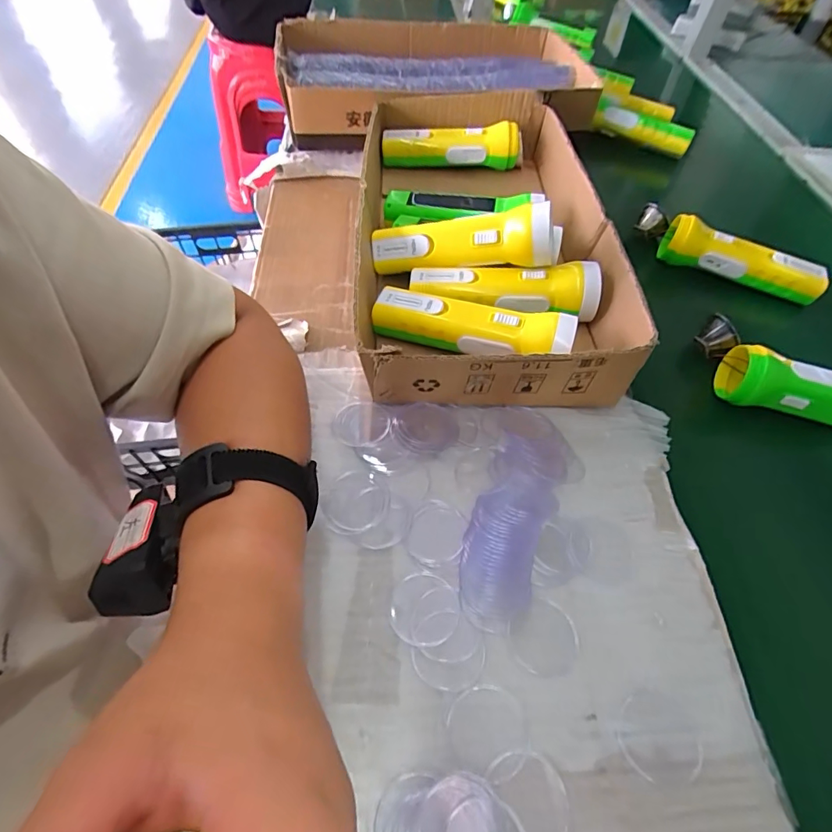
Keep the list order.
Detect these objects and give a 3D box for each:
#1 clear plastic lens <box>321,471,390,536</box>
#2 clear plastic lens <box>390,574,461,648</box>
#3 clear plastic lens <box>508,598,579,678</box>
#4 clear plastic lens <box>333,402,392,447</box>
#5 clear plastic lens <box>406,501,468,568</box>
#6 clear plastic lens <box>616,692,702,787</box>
[{"bbox_3d":[-0.042,0.060,0.326,0.045,0.005,0.044,2,56,-2],"label":"clear plastic lens"},{"bbox_3d":[0.006,0.120,0.289,0.041,0.004,0.041,10,56,3],"label":"clear plastic lens"},{"bbox_3d":[0.078,0.136,0.281,0.041,0.004,0.039,2,56,-2],"label":"clear plastic lens"},{"bbox_3d":[-0.043,0.005,0.362,0.043,0.005,0.042,2,56,-2],"label":"clear plastic lens"},{"bbox_3d":[0.014,0.079,0.316,0.038,0.006,0.045,16,56,7],"label":"clear plastic lens"},{"bbox_3d":[0.134,0.177,0.254,0.043,0.004,0.040,9,56,3],"label":"clear plastic lens"}]

